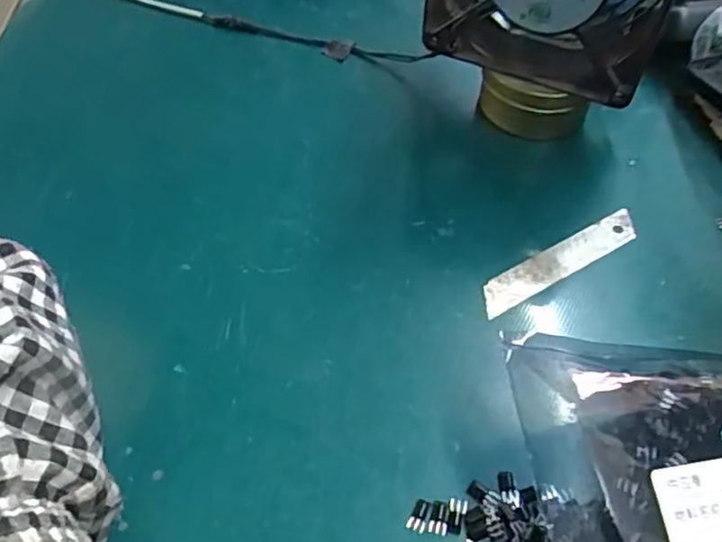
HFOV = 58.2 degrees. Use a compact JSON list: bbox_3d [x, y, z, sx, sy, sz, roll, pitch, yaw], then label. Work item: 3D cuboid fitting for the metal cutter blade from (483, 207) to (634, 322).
[{"bbox_3d":[0.097,-0.006,0.316,0.091,0.004,0.016,-26,55,-17],"label":"metal cutter blade"}]

